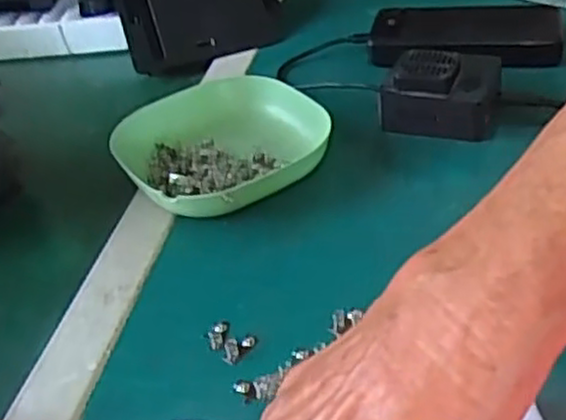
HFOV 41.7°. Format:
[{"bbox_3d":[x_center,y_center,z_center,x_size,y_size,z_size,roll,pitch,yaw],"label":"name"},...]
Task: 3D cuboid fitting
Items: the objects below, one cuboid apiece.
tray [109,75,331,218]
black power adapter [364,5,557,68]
[{"bbox_3d":[-0.042,-0.045,0.532,0.138,0.031,0.137,-25,41,-22],"label":"tray"},{"bbox_3d":[0.153,-0.148,0.634,0.153,0.027,0.076,4,38,14],"label":"black power adapter"}]

